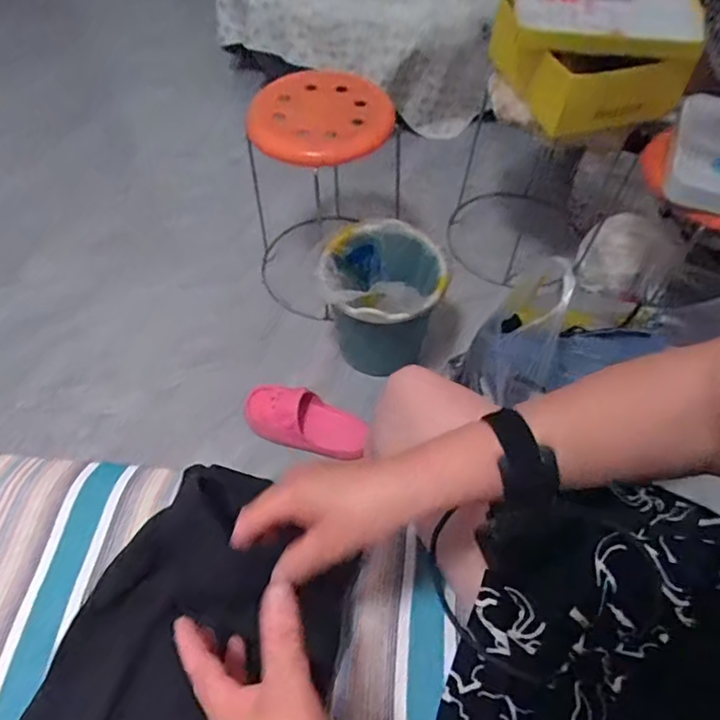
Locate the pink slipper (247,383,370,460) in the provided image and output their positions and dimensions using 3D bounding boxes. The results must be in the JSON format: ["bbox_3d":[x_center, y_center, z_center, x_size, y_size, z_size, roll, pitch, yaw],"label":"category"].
[{"bbox_3d":[-0.109,0.121,1.113,0.250,0.061,0.102,14,58,9],"label":"pink slipper"}]

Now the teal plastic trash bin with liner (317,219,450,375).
[{"bbox_3d":[0.043,-0.122,1.158,0.237,0.281,0.233,0,57,0],"label":"teal plastic trash bin with liner"}]

